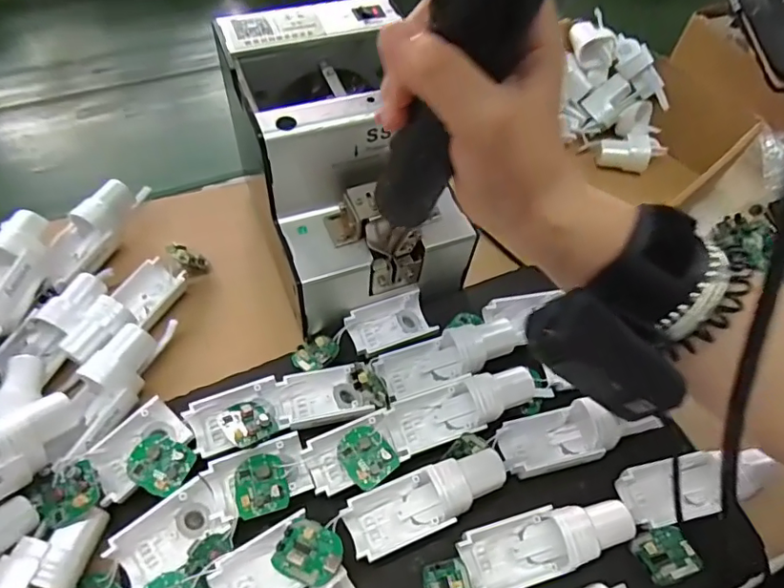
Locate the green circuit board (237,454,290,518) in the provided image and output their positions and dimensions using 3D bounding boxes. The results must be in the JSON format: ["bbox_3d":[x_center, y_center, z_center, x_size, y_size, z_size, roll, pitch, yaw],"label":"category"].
[{"bbox_3d":[-0.074,0.107,0.302,0.027,0.006,0.033,-11,58,-13],"label":"green circuit board"}]

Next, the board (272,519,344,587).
[{"bbox_3d":[-0.043,0.135,0.279,0.034,0.004,0.028,17,51,19],"label":"board"}]

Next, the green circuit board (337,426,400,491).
[{"bbox_3d":[-0.015,0.095,0.315,0.028,0.008,0.034,-31,64,-23],"label":"green circuit board"}]

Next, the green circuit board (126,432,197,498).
[{"bbox_3d":[-0.134,0.097,0.308,0.037,0.012,0.028,27,58,13],"label":"green circuit board"}]

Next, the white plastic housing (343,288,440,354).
[{"bbox_3d":[0.000,0.022,0.375,0.057,0.019,0.034,-18,60,-17],"label":"white plastic housing"}]

